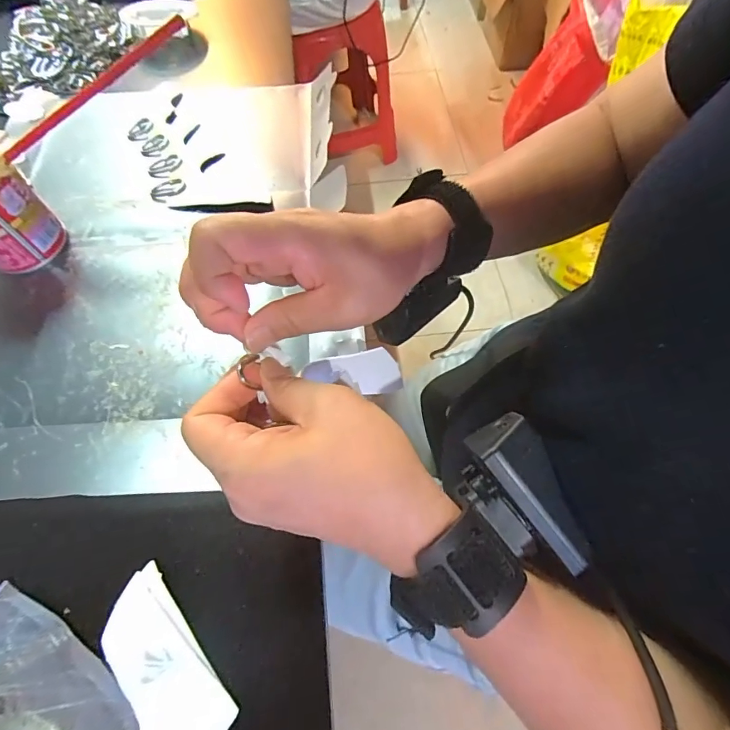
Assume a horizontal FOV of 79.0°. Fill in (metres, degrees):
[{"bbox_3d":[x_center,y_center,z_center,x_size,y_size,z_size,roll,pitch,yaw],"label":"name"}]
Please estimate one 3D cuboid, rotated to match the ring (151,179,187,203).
[{"bbox_3d":[-0.183,-0.162,0.409,0.032,0.005,0.032,-1,62,1],"label":"ring"}]

